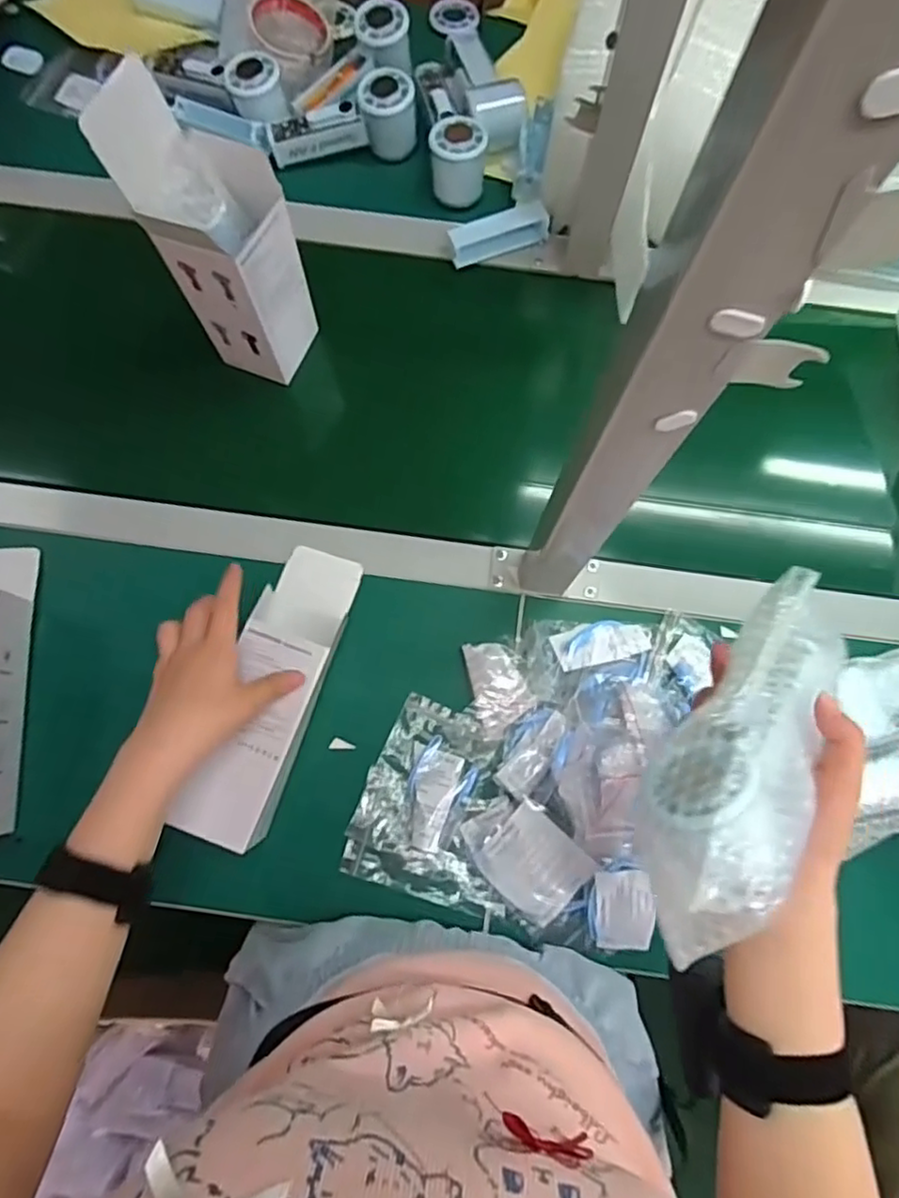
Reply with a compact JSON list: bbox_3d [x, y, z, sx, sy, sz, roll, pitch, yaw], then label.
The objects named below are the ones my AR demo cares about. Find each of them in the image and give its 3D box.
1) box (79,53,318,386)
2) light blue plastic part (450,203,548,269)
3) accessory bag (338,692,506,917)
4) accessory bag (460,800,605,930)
[{"bbox_3d":[-0.181,-0.288,0.522,0.089,0.229,0.085,24,79,4],"label":"box"},{"bbox_3d":[0.050,-0.373,0.653,0.101,0.027,0.032,-18,79,-5],"label":"light blue plastic part"},{"bbox_3d":[-0.008,0.171,0.539,0.128,0.019,0.151,16,78,2],"label":"accessory bag"},{"bbox_3d":[0.062,0.210,0.522,0.095,0.026,0.071,44,81,7],"label":"accessory bag"}]

